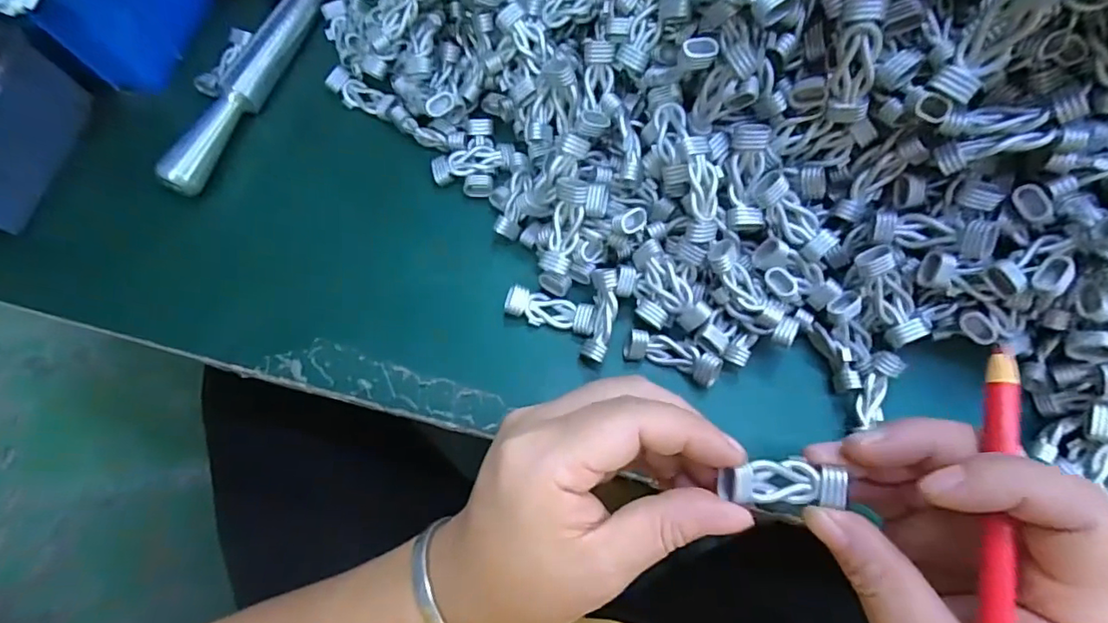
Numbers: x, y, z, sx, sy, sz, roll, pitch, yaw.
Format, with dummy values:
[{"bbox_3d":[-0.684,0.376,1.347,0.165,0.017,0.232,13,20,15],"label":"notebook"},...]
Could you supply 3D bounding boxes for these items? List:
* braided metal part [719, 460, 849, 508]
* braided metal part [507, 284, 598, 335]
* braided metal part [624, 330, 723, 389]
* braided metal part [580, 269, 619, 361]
[{"bbox_3d":[0.080,0.060,0.192,0.042,0.011,0.014,3,73,-3],"label":"braided metal part"},{"bbox_3d":[-0.001,0.000,0.272,0.045,0.007,0.016,13,74,6],"label":"braided metal part"},{"bbox_3d":[0.057,0.022,0.261,0.044,0.014,0.015,21,75,8],"label":"braided metal part"},{"bbox_3d":[0.023,0.002,0.264,0.014,0.010,0.043,8,89,4],"label":"braided metal part"}]

